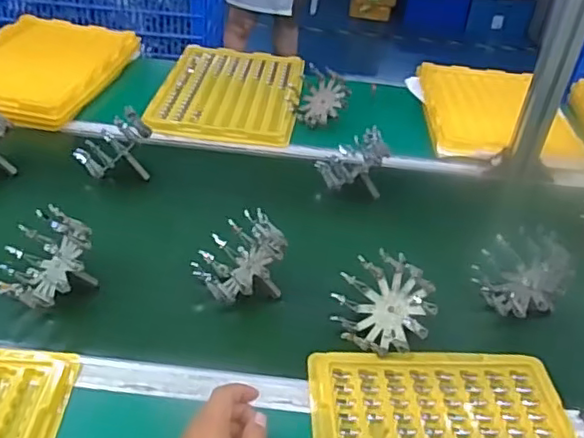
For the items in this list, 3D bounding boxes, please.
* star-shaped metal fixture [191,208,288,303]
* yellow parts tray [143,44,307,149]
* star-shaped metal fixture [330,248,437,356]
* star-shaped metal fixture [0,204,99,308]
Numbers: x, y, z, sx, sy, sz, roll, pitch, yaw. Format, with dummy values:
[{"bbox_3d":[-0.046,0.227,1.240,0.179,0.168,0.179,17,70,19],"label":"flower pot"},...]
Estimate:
[{"bbox_3d":[-0.067,0.051,0.714,0.110,0.097,0.090,29,41,28],"label":"star-shaped metal fixture"},{"bbox_3d":[-0.117,-0.253,1.166,0.260,0.019,0.396,8,37,1],"label":"yellow parts tray"},{"bbox_3d":[0.103,0.090,0.672,0.102,0.080,0.091,13,36,9],"label":"star-shaped metal fixture"},{"bbox_3d":[-0.272,0.041,0.670,0.092,0.084,0.095,6,35,-1],"label":"star-shaped metal fixture"}]

